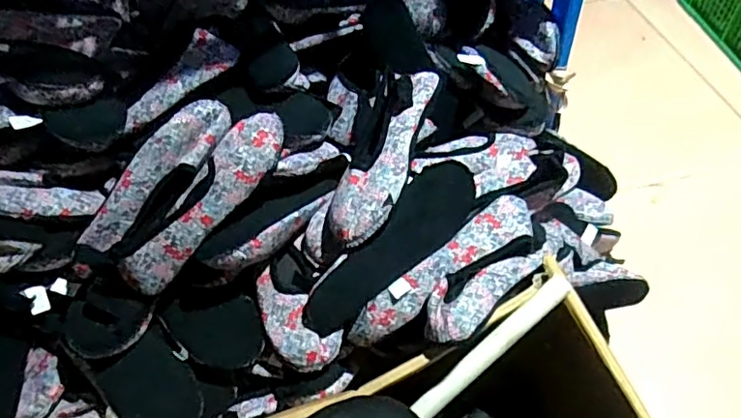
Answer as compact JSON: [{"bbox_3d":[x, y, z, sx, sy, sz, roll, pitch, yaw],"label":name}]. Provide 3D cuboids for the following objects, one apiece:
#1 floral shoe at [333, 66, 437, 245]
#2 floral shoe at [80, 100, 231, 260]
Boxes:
[{"bbox_3d":[0.012,-0.072,0.690,0.087,0.066,0.250,13,54,13],"label":"floral shoe"},{"bbox_3d":[-0.251,-0.036,0.665,0.055,0.062,0.225,40,92,29],"label":"floral shoe"}]

